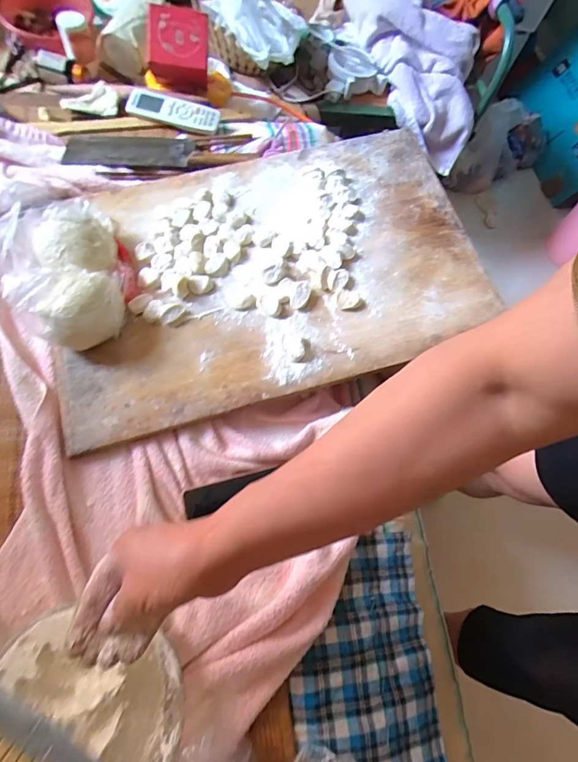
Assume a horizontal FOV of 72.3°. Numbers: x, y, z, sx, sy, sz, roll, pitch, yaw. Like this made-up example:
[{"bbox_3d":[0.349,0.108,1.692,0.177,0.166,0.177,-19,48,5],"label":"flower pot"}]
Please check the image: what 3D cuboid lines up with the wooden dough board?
[{"bbox_3d":[-0.029,-0.167,0.556,0.573,0.021,0.380,-15,73,-7],"label":"wooden dough board"}]

